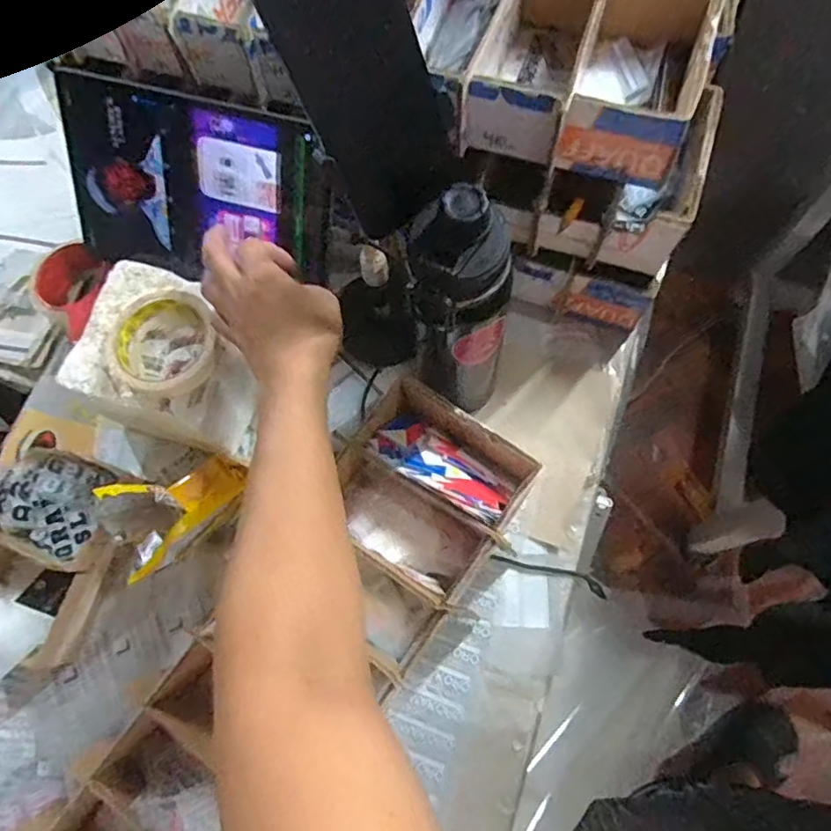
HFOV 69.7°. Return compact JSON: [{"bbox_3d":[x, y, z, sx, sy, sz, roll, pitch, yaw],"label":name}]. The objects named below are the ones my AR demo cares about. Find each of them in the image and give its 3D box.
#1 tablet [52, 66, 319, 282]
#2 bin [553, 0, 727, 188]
[{"bbox_3d":[-0.196,-0.196,0.518,0.235,0.154,0.008,14,35,10],"label":"tablet"},{"bbox_3d":[0.176,-0.273,0.476,0.095,0.073,0.166,16,69,9],"label":"bin"}]

